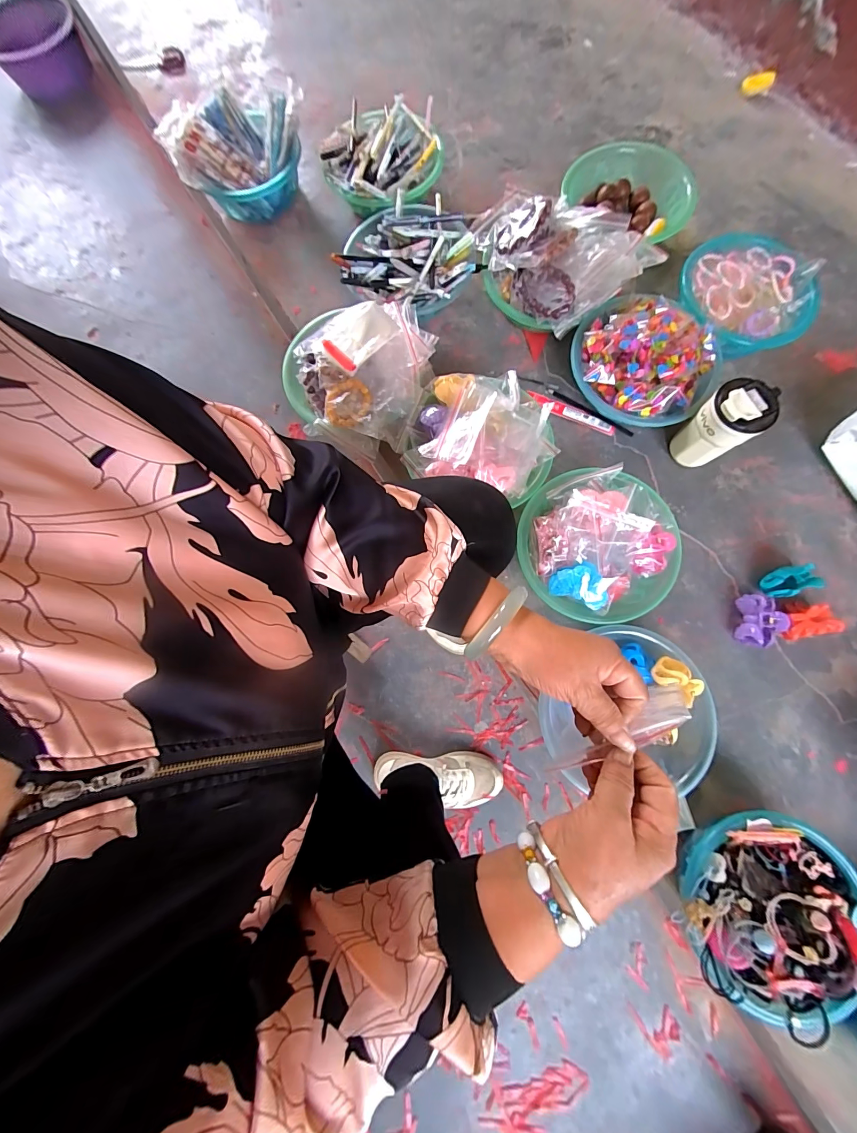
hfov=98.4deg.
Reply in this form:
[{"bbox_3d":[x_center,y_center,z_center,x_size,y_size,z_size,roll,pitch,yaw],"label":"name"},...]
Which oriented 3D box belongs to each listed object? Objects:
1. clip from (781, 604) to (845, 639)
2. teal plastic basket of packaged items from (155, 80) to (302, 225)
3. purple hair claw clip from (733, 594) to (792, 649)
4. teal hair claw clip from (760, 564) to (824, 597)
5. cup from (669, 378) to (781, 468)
[{"bbox_3d":[0.592,0.086,0.579,0.087,0.040,0.049,-11,78,-1],"label":"clip"},{"bbox_3d":[-0.372,-0.846,0.754,0.256,0.146,0.233,-7,78,0],"label":"teal plastic basket of packaged items"},{"bbox_3d":[0.515,0.086,0.578,0.042,0.052,0.078,7,79,2],"label":"purple hair claw clip"},{"bbox_3d":[0.565,0.023,0.583,0.057,0.048,0.045,-14,78,-2],"label":"teal hair claw clip"},{"bbox_3d":[0.452,-0.214,0.587,0.075,0.150,0.080,0,78,1],"label":"cup"}]

